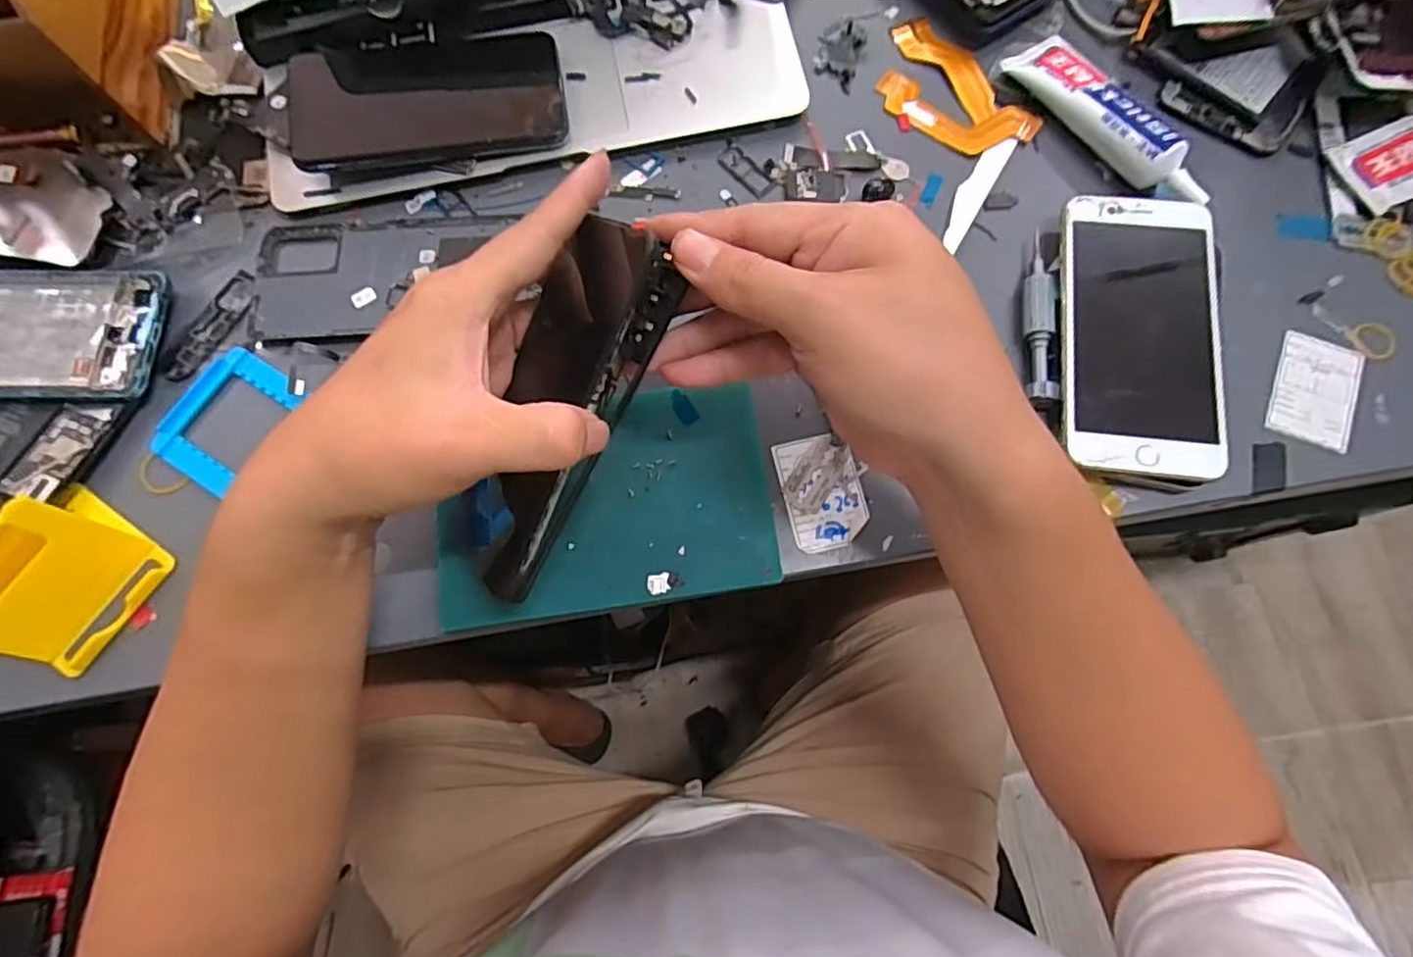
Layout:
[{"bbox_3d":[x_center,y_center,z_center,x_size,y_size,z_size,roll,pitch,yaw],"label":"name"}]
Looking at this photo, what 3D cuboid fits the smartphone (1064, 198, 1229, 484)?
[{"bbox_3d":[0.228,-0.078,0.344,0.077,0.007,0.156,6,76,4],"label":"smartphone"}]

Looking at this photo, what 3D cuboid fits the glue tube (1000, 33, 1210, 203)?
[{"bbox_3d":[0.233,-0.208,0.383,0.037,0.026,0.134,-31,75,-9],"label":"glue tube"}]

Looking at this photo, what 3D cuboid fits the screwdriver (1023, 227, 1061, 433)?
[{"bbox_3d":[0.179,-0.083,0.356,0.014,0.013,0.113,4,73,2],"label":"screwdriver"}]

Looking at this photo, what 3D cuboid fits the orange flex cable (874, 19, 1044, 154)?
[{"bbox_3d":[0.145,-0.237,0.405,0.063,0.006,0.106,-33,75,-9],"label":"orange flex cable"}]

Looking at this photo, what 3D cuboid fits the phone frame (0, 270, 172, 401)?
[{"bbox_3d":[-0.384,-0.079,0.361,0.161,0.008,0.077,0,74,-3],"label":"phone frame"}]

